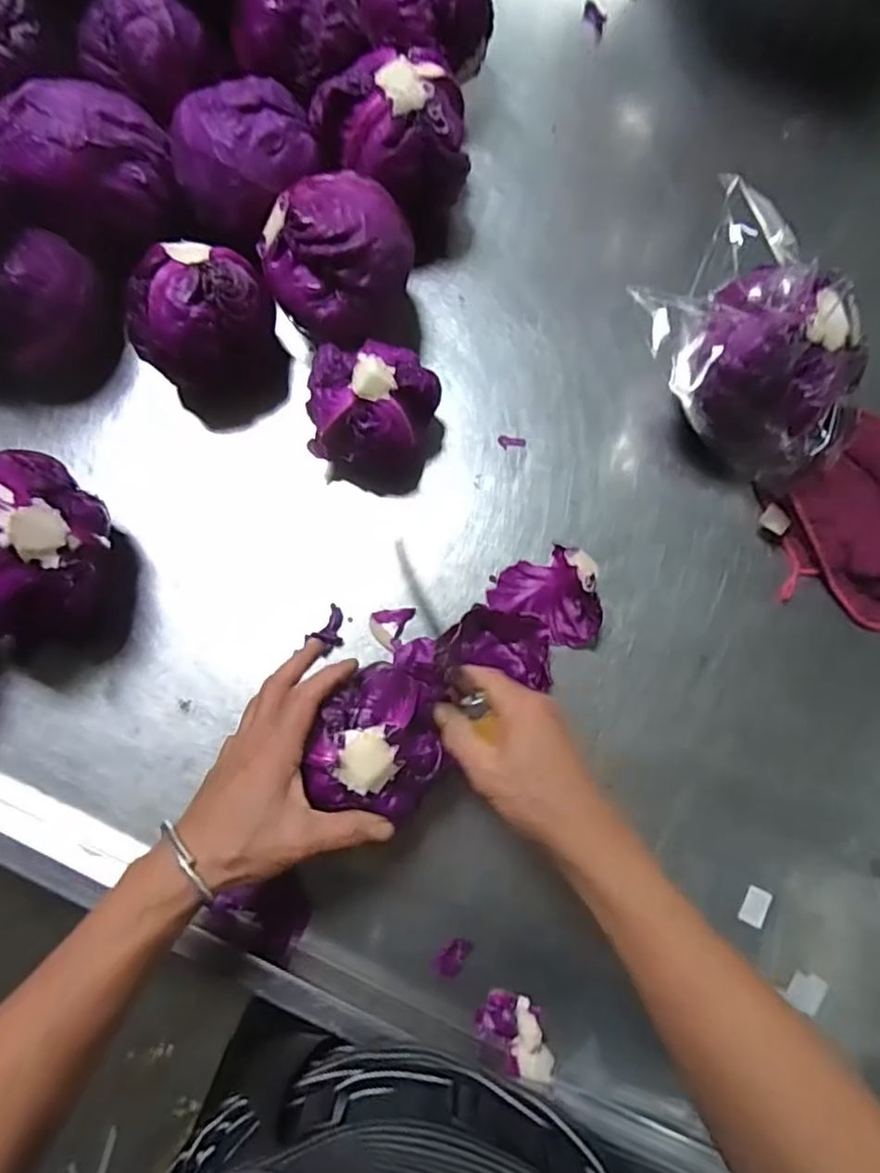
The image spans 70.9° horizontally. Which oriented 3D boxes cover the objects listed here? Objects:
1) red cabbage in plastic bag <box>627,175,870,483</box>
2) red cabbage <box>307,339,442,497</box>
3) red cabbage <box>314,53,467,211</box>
[{"bbox_3d":[0.239,-0.183,0.481,0.121,0.134,0.204,-34,83,-8],"label":"red cabbage in plastic bag"},{"bbox_3d":[-0.049,-0.137,0.488,0.099,0.098,0.093,0,78,-1],"label":"red cabbage"},{"bbox_3d":[-0.033,-0.359,0.519,0.105,0.121,0.096,0,80,-2],"label":"red cabbage"}]

